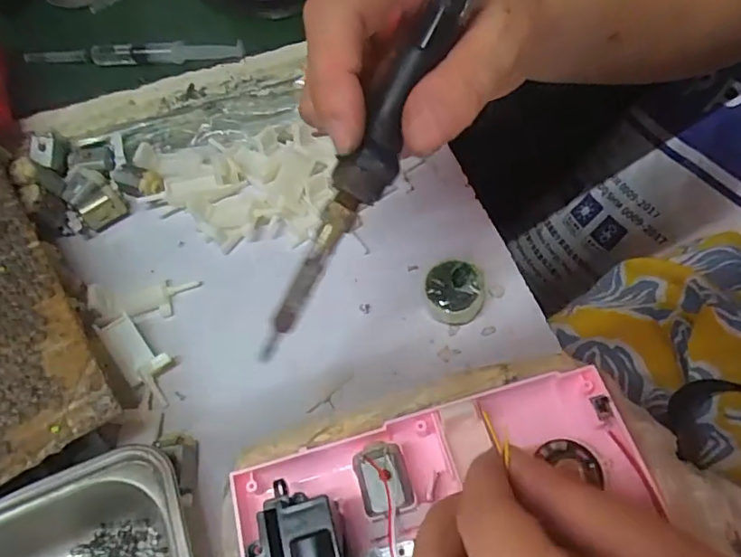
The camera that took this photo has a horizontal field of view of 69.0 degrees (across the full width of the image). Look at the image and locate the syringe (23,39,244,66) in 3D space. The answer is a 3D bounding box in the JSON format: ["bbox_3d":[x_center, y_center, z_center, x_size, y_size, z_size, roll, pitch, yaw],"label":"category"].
[{"bbox_3d":[-0.181,-0.174,0.413,0.172,0.019,0.015,2,60,5],"label":"syringe"}]

